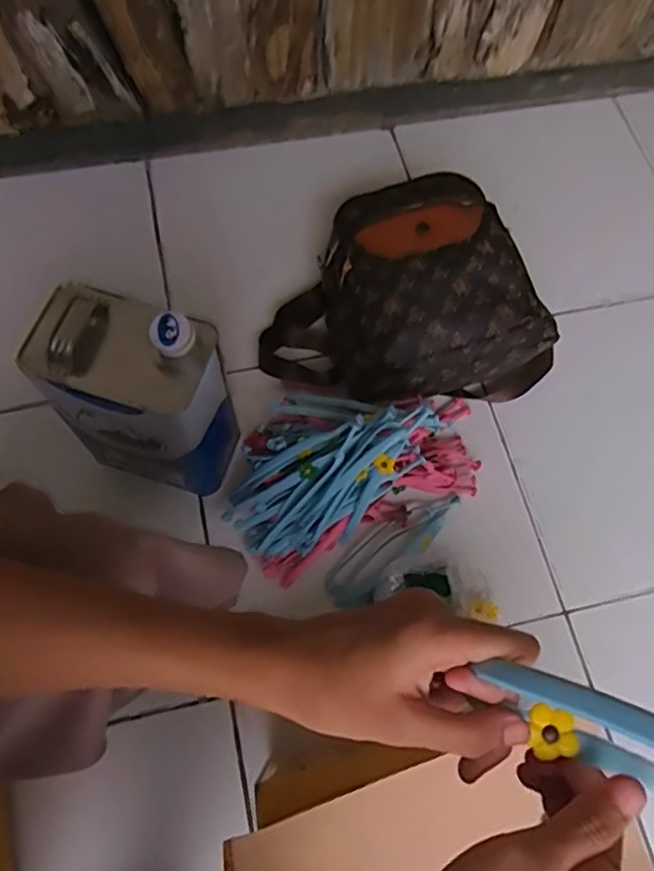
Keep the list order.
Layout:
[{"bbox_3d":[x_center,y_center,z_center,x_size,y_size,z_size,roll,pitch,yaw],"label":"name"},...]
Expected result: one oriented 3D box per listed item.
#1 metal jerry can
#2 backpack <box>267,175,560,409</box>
[{"bbox_3d":[-0.200,-0.041,0.680,0.168,0.267,0.115,20,68,5],"label":"metal jerry can"},{"bbox_3d":[0.092,-0.182,0.807,0.358,0.157,0.272,-9,68,-7],"label":"backpack"}]

